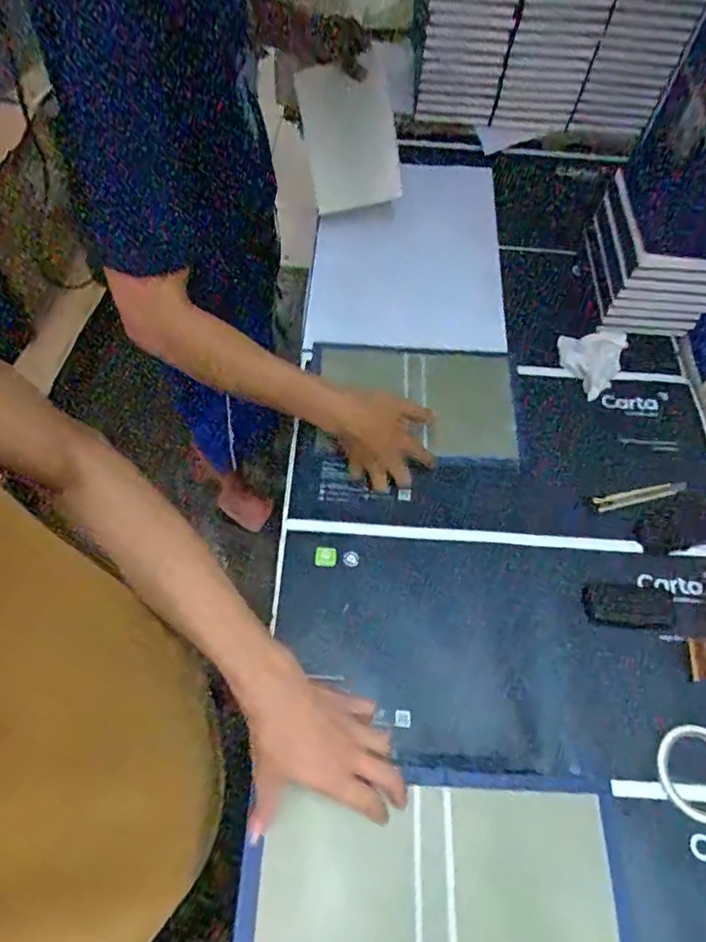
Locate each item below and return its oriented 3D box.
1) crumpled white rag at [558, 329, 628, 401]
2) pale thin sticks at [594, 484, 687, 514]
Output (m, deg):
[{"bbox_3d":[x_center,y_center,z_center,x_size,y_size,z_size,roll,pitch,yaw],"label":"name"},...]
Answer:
[{"bbox_3d":[0.375,-0.182,0.925,0.115,0.035,0.109,-35,68,-20],"label":"crumpled white rag"},{"bbox_3d":[0.409,0.037,0.834,0.126,0.008,0.022,-11,78,4],"label":"pale thin sticks"}]

